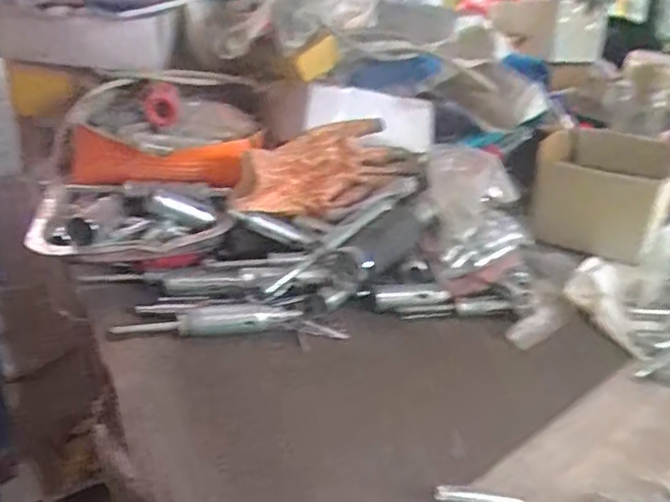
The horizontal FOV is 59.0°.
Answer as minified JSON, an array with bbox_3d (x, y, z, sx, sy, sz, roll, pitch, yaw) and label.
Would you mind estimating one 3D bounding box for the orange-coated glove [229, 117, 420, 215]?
[{"bbox_3d":[-0.004,-0.087,0.616,0.218,0.066,0.073,-9,32,-19],"label":"orange-coated glove"}]

